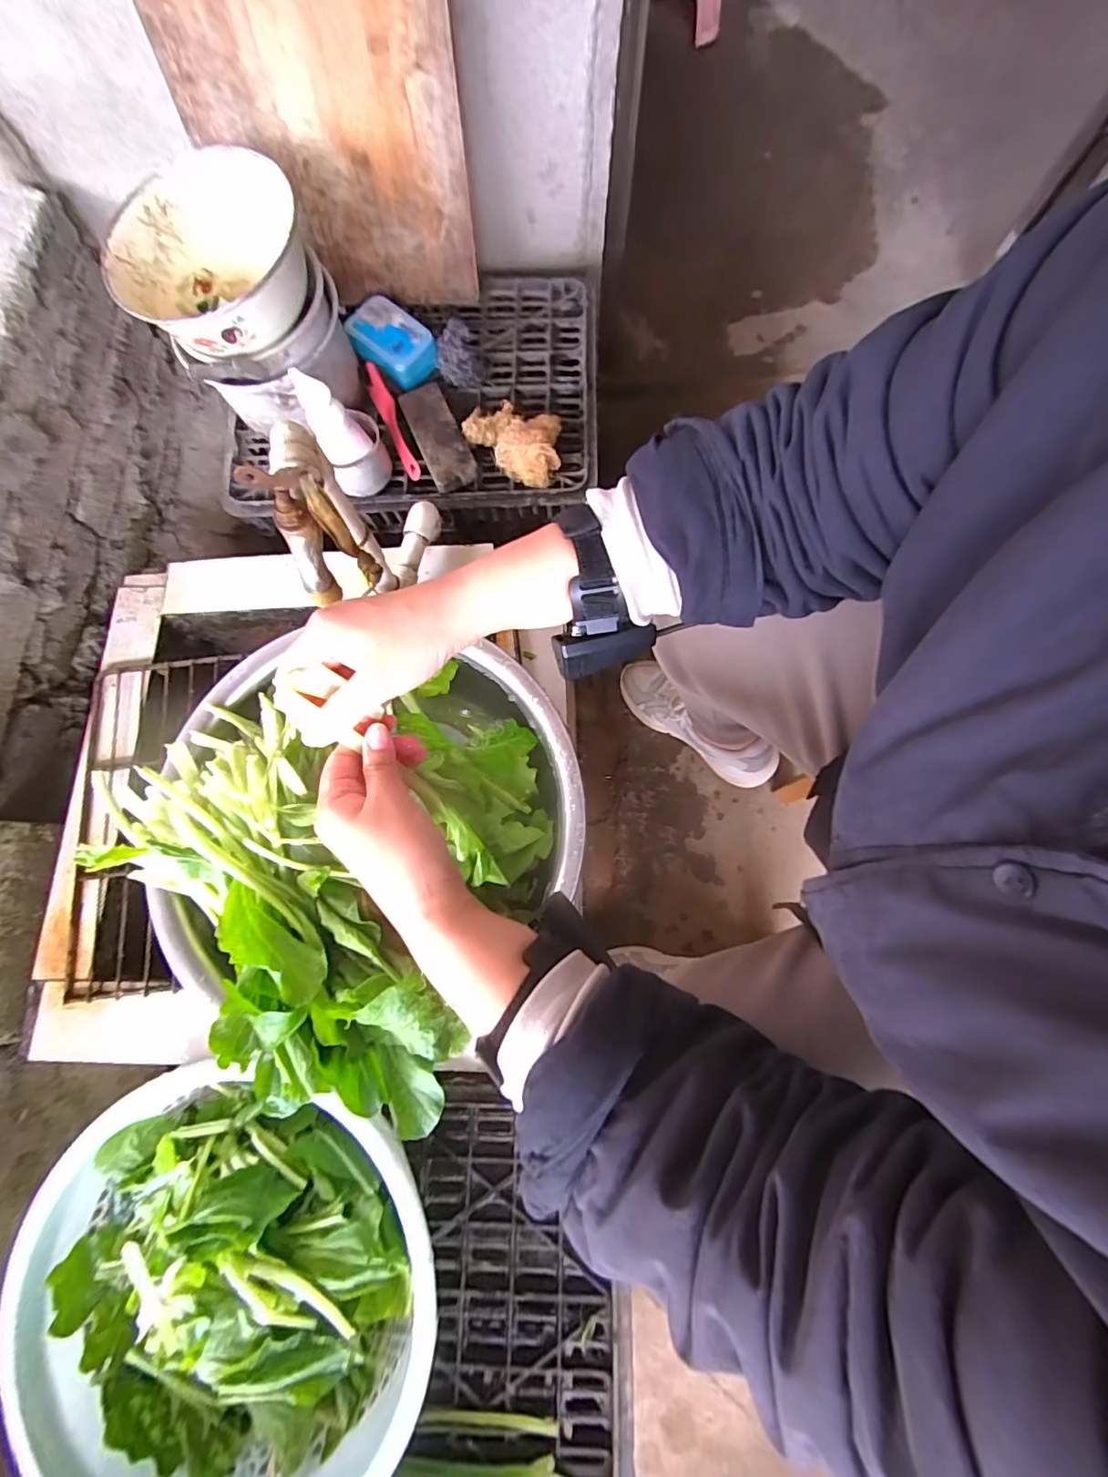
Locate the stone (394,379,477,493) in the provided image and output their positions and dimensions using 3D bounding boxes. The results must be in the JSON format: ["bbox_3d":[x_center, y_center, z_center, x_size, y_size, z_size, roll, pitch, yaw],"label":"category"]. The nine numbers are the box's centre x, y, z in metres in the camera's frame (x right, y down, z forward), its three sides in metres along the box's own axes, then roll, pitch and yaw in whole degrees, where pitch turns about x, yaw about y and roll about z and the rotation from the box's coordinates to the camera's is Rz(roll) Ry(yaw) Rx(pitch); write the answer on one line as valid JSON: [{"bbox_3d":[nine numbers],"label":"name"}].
[{"bbox_3d":[-0.147,-0.387,0.650,0.057,0.020,0.150,-24,77,-5],"label":"stone"}]

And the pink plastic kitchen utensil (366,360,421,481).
[{"bbox_3d":[-0.208,-0.408,0.663,0.023,0.033,0.160,-23,77,-5],"label":"pink plastic kitchen utensil"}]

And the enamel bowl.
[{"bbox_3d":[-0.351,-0.487,0.541,0.191,0.087,0.175,0,77,1],"label":"enamel bowl"}]

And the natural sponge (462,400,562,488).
[{"bbox_3d":[-0.041,-0.381,0.646,0.137,0.052,0.091,42,80,9],"label":"natural sponge"}]

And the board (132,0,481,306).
[{"bbox_3d":[-0.251,-0.699,0.532,0.294,0.402,0.018,-6,65,-3],"label":"board"}]

